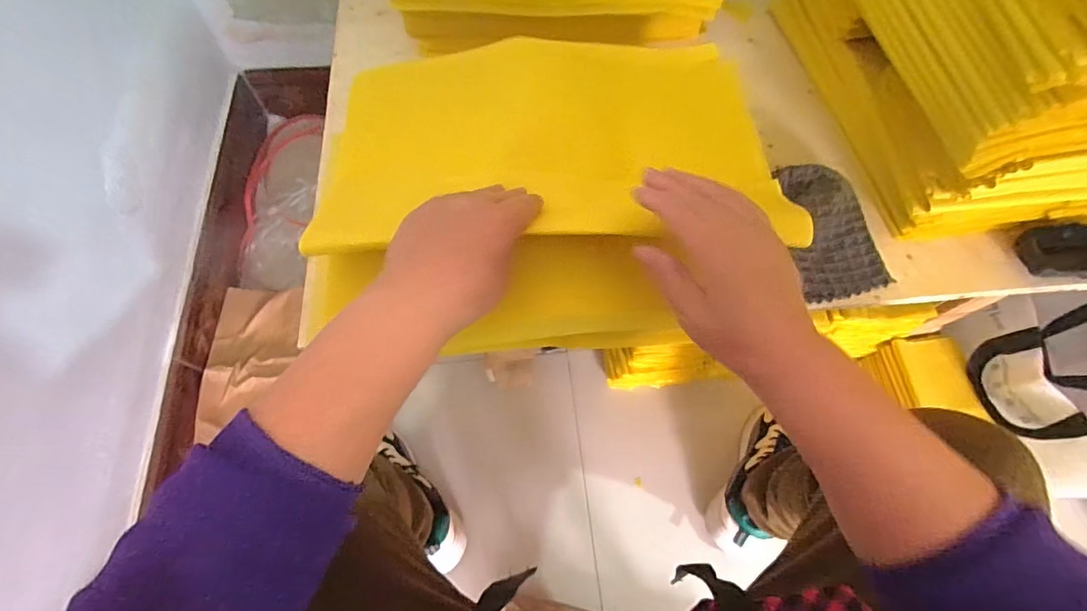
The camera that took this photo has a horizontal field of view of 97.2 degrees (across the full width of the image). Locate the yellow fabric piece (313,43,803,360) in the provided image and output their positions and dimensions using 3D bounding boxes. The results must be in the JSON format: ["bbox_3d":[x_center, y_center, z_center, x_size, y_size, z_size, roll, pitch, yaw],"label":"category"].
[{"bbox_3d":[0.008,-0.117,0.401,0.367,0.059,0.301,0,66,-4],"label":"yellow fabric piece"}]

